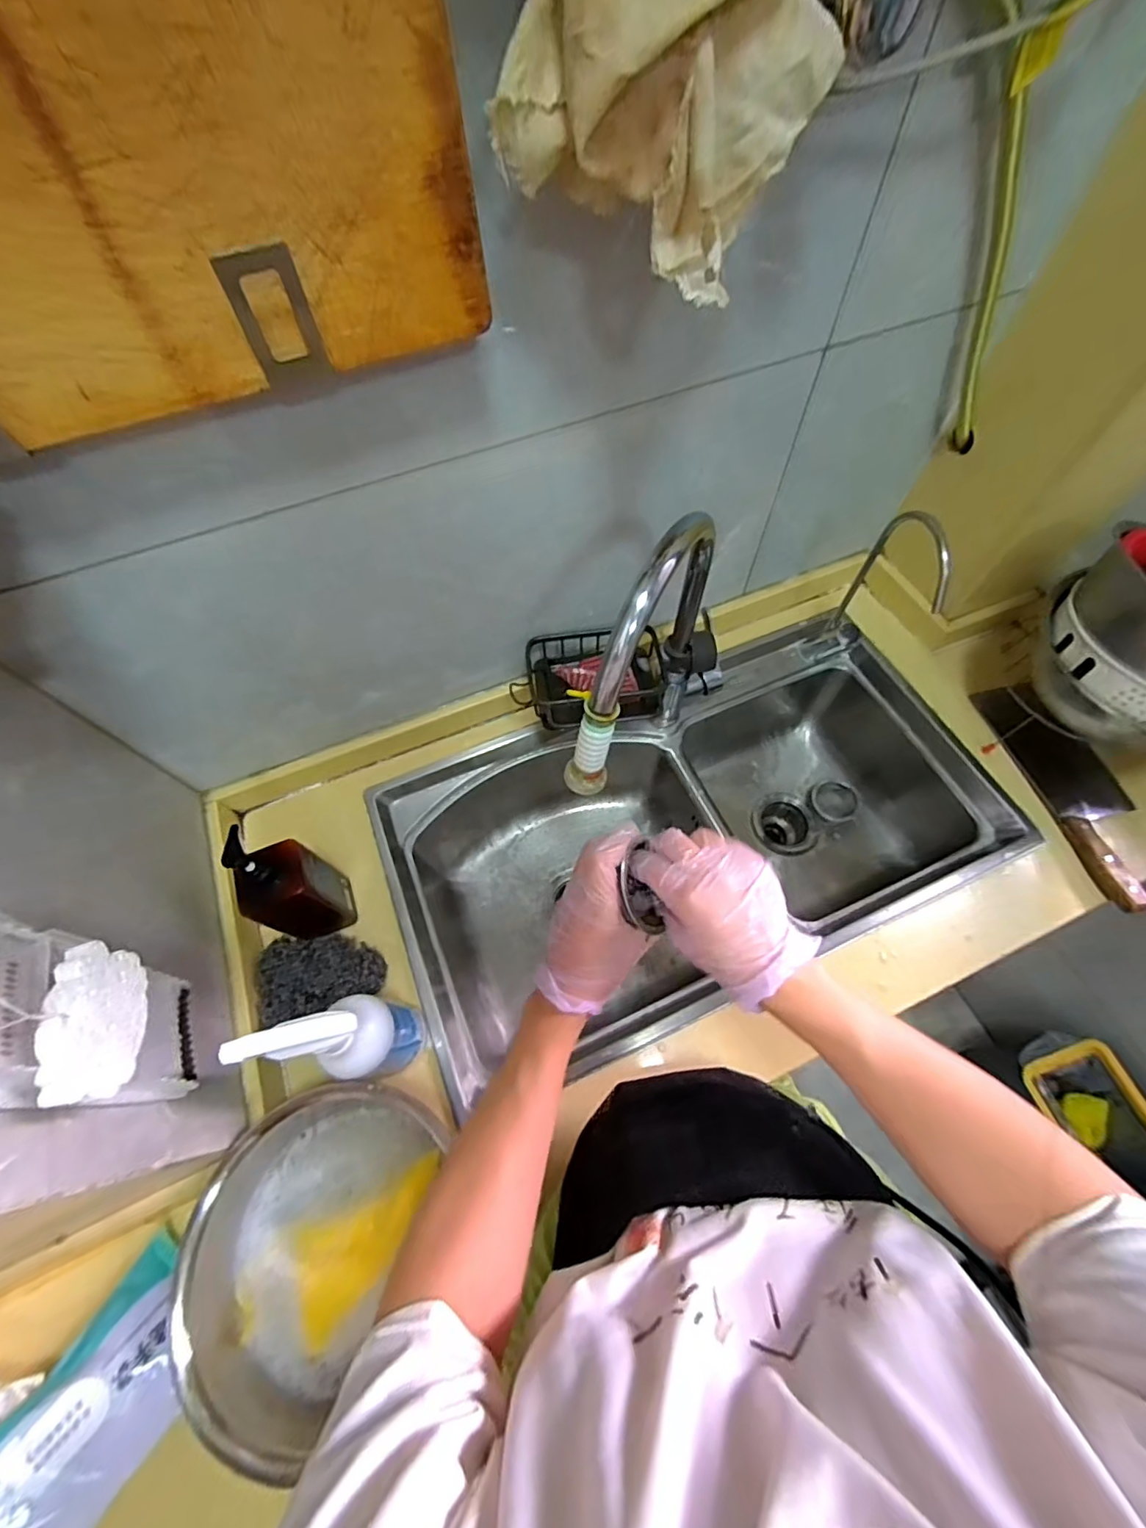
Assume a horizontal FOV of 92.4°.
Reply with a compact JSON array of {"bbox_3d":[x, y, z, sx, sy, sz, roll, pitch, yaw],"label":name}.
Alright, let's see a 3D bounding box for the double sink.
[{"bbox_3d":[0.154,0.114,0.801,0.752,0.230,0.411,-22,64,-9],"label":"double sink"}]

